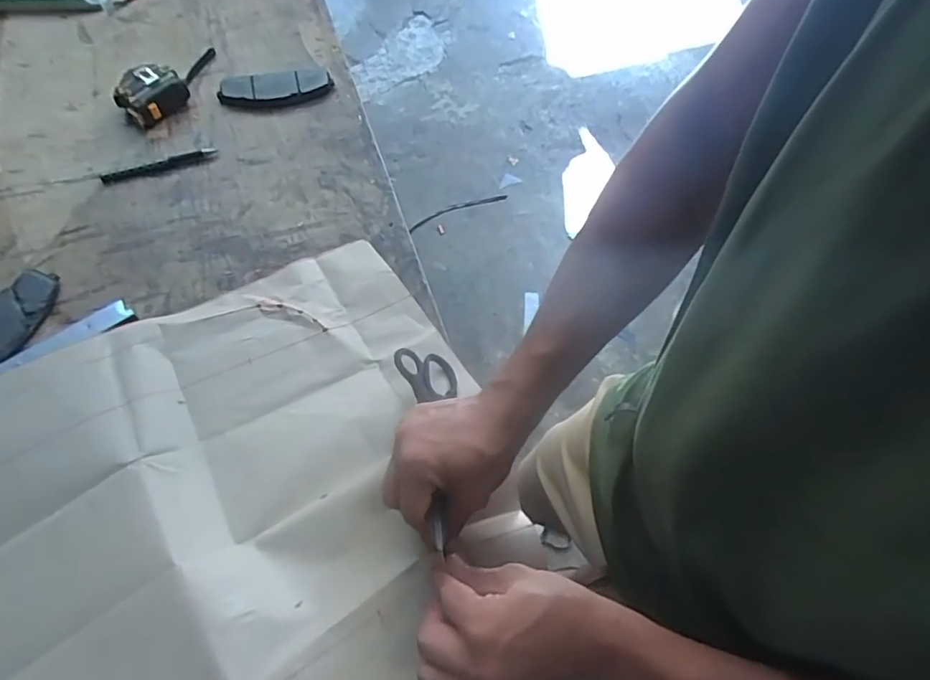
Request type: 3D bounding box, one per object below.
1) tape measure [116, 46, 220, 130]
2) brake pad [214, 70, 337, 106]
[{"bbox_3d":[-0.383,-0.345,0.719,0.067,0.038,0.164,30,65,14],"label":"tape measure"},{"bbox_3d":[-0.251,-0.334,0.729,0.144,0.016,0.051,-7,61,-5],"label":"brake pad"}]

